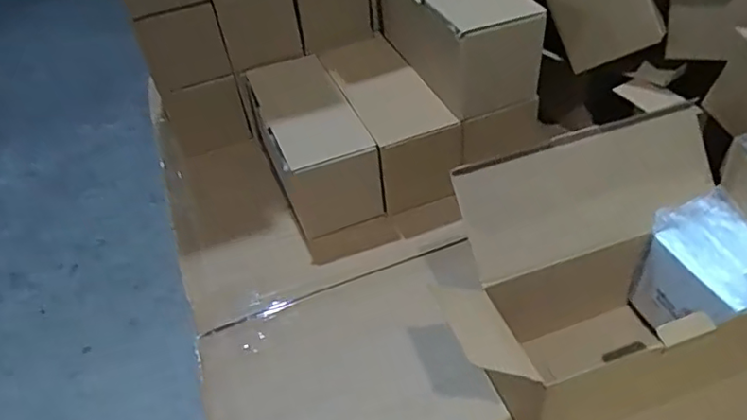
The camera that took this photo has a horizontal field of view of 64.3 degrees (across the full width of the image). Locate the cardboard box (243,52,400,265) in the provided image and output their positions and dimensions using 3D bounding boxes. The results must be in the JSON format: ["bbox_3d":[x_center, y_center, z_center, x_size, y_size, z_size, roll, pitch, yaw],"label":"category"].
[{"bbox_3d":[-0.074,-0.078,0.675,0.099,0.096,0.203,-16,41,-16],"label":"cardboard box"}]

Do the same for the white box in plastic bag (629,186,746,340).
[{"bbox_3d":[0.261,0.058,0.462,0.076,0.095,0.100,-12,40,-11],"label":"white box in plastic bag"}]

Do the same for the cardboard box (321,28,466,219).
[{"bbox_3d":[0.013,-0.108,0.692,0.086,0.098,0.213,-16,41,-15],"label":"cardboard box"}]

